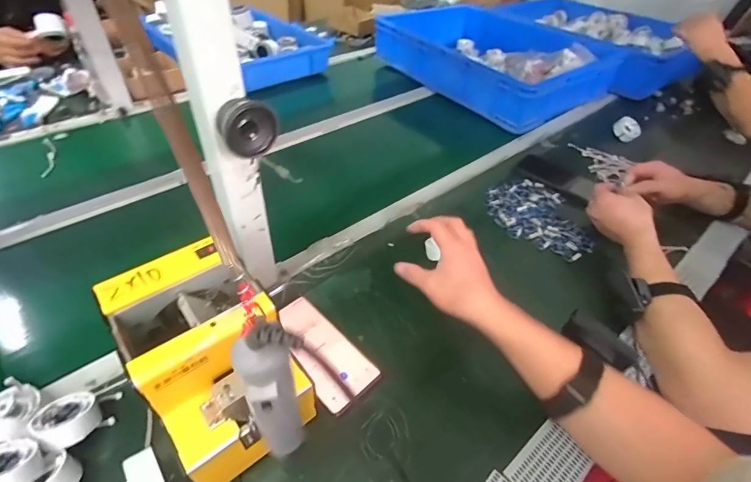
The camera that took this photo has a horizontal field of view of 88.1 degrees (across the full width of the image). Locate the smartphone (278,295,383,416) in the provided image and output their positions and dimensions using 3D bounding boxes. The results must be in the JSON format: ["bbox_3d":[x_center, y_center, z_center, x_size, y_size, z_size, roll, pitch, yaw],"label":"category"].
[{"bbox_3d":[-0.068,0.133,0.488,0.072,0.012,0.160,-28,51,-29],"label":"smartphone"}]

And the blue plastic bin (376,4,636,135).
[{"bbox_3d":[0.329,-0.546,1.144,0.405,0.131,0.602,-27,51,-28],"label":"blue plastic bin"}]

